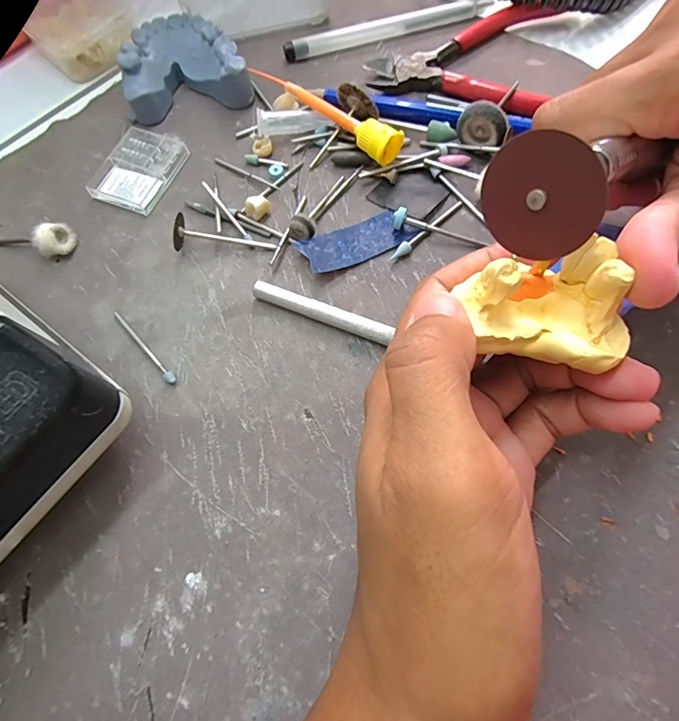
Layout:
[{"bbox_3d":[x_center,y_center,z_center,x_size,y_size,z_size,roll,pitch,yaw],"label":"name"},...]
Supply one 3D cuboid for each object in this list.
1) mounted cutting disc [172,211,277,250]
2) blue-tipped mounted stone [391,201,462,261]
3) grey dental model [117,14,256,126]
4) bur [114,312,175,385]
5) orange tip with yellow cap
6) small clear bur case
[{"bbox_3d":[-0.054,-0.055,0.205,0.045,0.013,0.016,12,70,7],"label":"mounted cutting disc"},{"bbox_3d":[0.042,-0.062,0.207,0.046,0.004,0.006,-40,73,-12],"label":"blue-tipped mounted stone"},{"bbox_3d":[-0.081,-0.160,0.240,0.065,0.023,0.053,-3,69,1],"label":"grey dental model"},{"bbox_3d":[-0.085,-0.006,0.191,0.047,0.004,0.005,42,76,16],"label":"bur"},{"bbox_3d":[-0.008,-0.127,0.226,0.089,0.019,0.015,37,74,15],"label":"orange tip with yellow cap"},{"bbox_3d":[-0.104,-0.099,0.227,0.037,0.008,0.046,19,71,9],"label":"small clear bur case"}]

